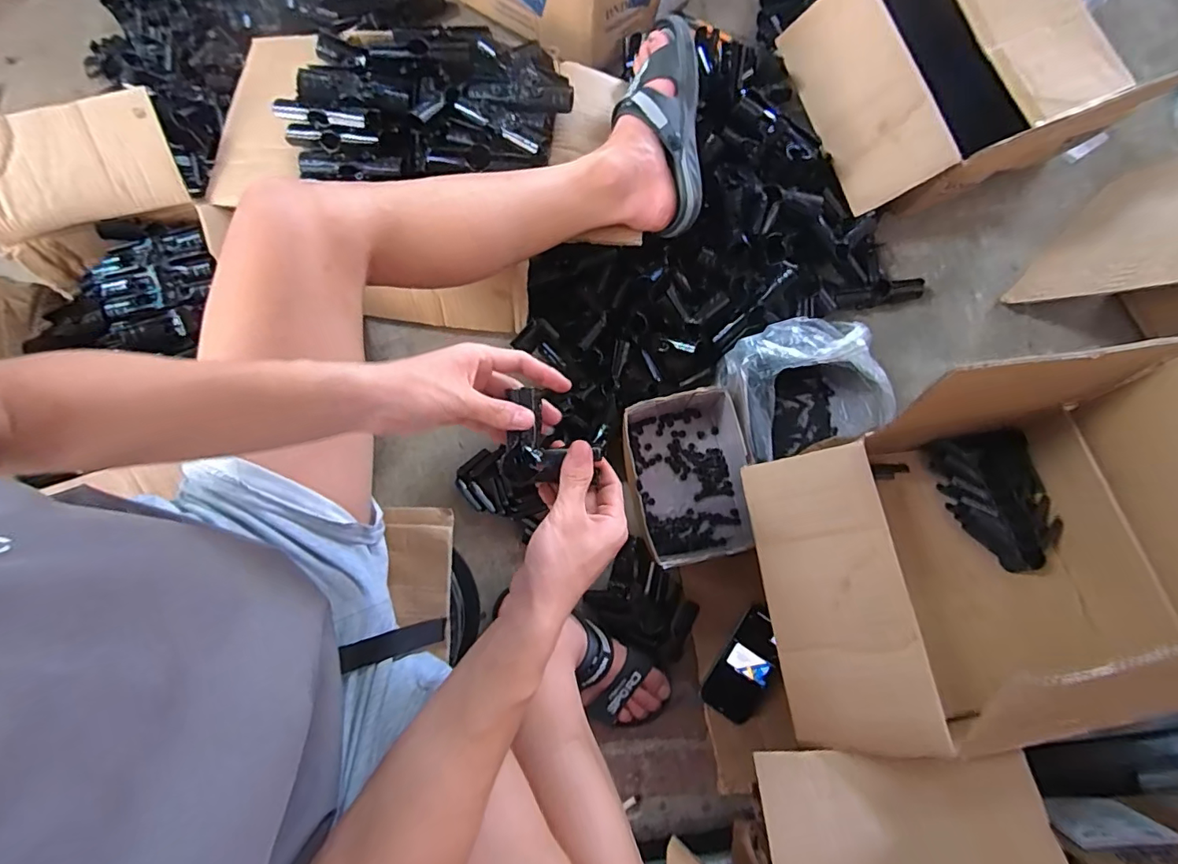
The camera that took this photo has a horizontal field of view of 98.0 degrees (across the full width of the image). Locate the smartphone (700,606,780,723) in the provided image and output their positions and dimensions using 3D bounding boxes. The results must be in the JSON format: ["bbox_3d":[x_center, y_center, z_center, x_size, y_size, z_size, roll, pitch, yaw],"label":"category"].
[{"bbox_3d":[0.211,0.310,0.682,0.069,0.016,0.143,32,82,6],"label":"smartphone"}]

